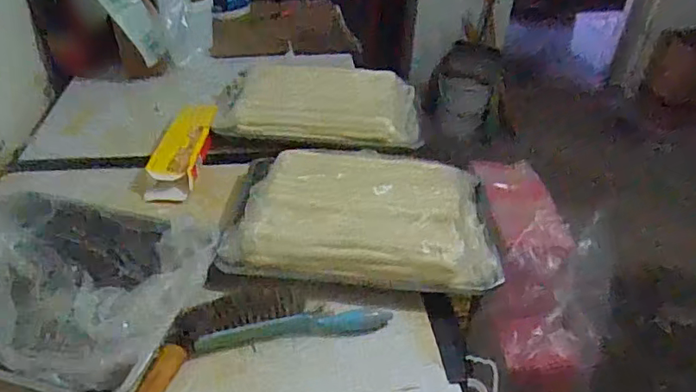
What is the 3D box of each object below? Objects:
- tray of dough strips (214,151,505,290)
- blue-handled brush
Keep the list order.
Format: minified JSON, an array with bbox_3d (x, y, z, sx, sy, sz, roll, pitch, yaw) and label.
[{"bbox_3d":[0.030,0.028,0.972,0.472,0.083,0.323,5,37,3],"label":"tray of dough strips"},{"bbox_3d":[-0.102,0.187,0.830,0.329,0.043,0.091,-7,38,-12],"label":"blue-handled brush"}]

